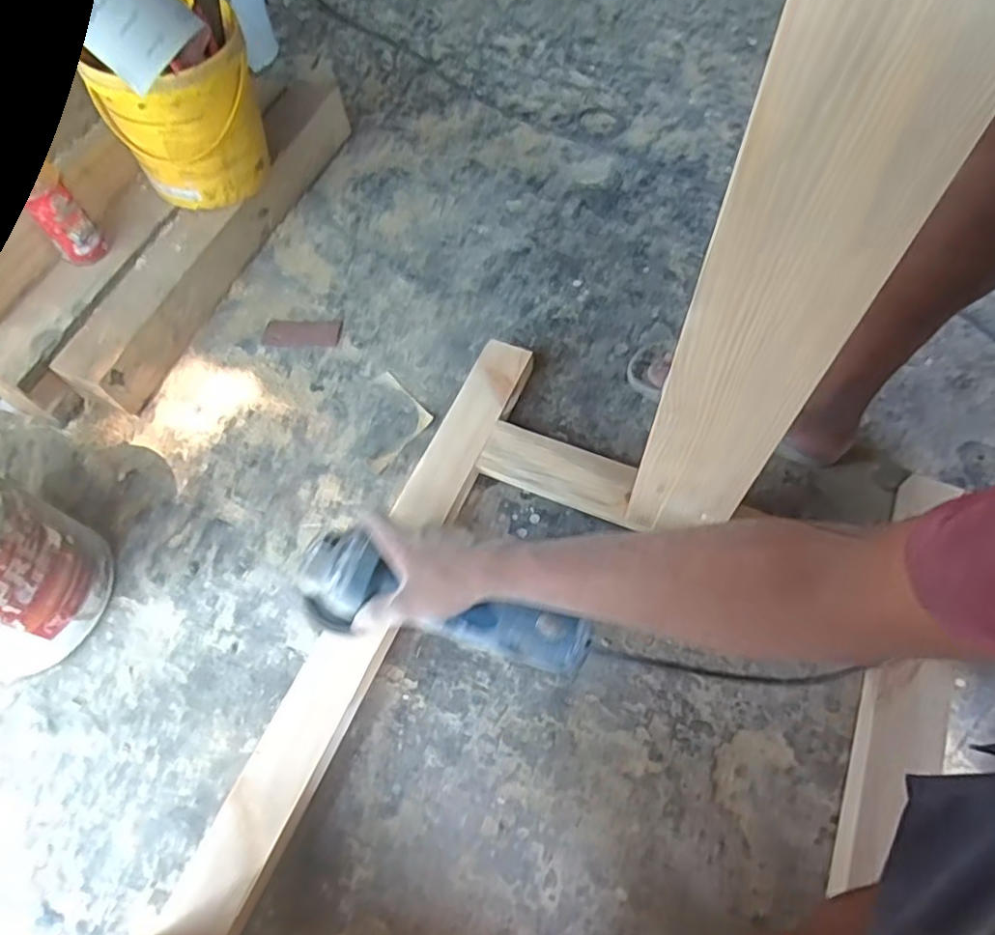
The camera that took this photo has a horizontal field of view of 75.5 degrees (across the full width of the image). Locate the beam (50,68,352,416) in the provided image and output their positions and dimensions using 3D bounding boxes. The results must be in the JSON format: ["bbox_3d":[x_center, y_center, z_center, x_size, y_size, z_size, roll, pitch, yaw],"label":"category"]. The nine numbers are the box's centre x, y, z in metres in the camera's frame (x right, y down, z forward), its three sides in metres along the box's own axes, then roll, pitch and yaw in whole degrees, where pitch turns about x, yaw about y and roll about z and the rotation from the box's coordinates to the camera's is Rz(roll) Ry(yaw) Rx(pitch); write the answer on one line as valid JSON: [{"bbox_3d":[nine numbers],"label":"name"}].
[{"bbox_3d":[-0.378,-0.340,0.902,0.084,0.092,0.601,21,65,14],"label":"beam"}]

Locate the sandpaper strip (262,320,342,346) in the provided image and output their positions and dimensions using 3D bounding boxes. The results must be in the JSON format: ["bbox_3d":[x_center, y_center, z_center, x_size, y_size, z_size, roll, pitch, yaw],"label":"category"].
[{"bbox_3d":[-0.261,-0.180,0.861,0.101,0.005,0.046,3,61,3],"label":"sandpaper strip"}]

